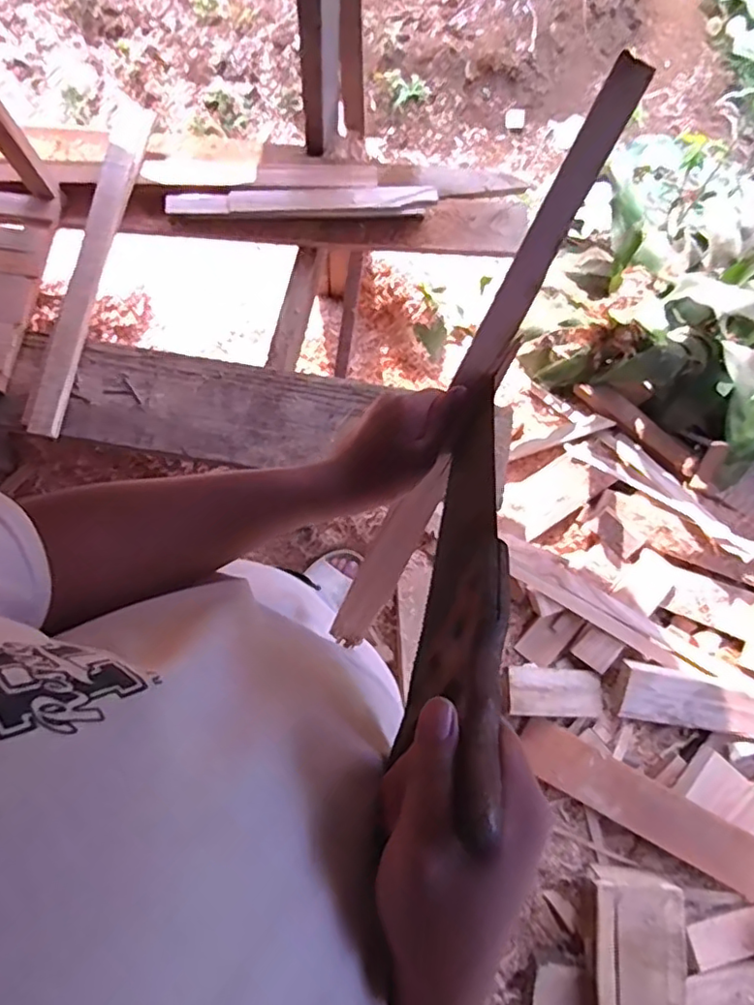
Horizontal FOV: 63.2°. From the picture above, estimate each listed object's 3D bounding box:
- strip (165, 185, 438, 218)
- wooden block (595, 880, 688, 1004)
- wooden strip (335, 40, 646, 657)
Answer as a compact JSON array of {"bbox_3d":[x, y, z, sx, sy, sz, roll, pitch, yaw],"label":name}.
[{"bbox_3d":[-0.114,-0.464,0.946,0.406,0.028,0.046,-3,77,-1],"label":"strip"},{"bbox_3d":[0.524,0.996,1.215,0.175,0.071,0.445,5,77,1],"label":"wooden block"},{"bbox_3d":[0.081,-0.097,0.514,0.034,0.014,0.514,27,103,5],"label":"wooden strip"}]

